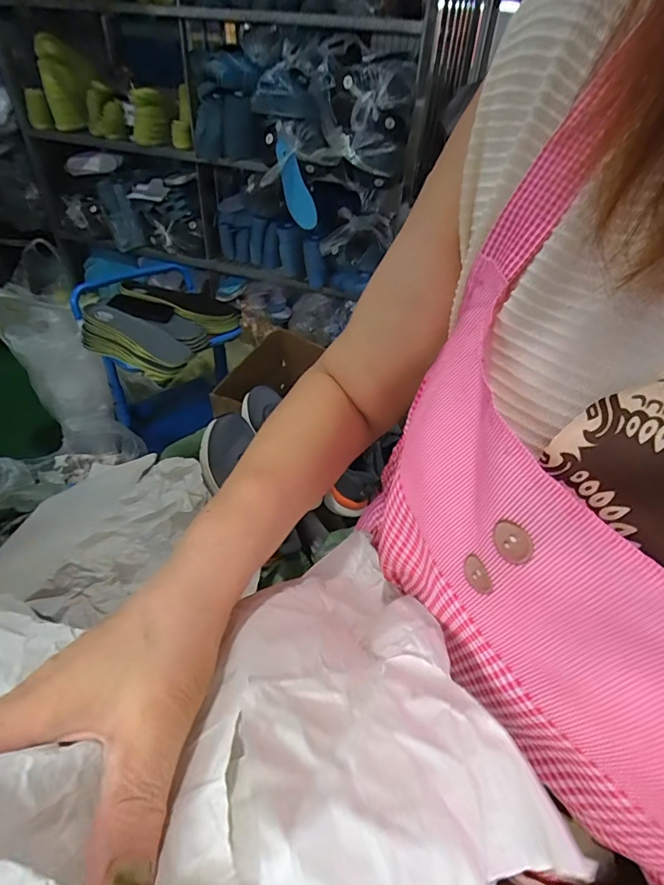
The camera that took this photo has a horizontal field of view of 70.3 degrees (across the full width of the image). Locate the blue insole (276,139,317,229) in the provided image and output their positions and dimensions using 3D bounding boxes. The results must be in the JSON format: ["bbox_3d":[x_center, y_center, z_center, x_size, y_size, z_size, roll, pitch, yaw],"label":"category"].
[{"bbox_3d":[-0.108,-0.772,1.423,0.080,0.261,0.027,-33,54,-7],"label":"blue insole"}]

